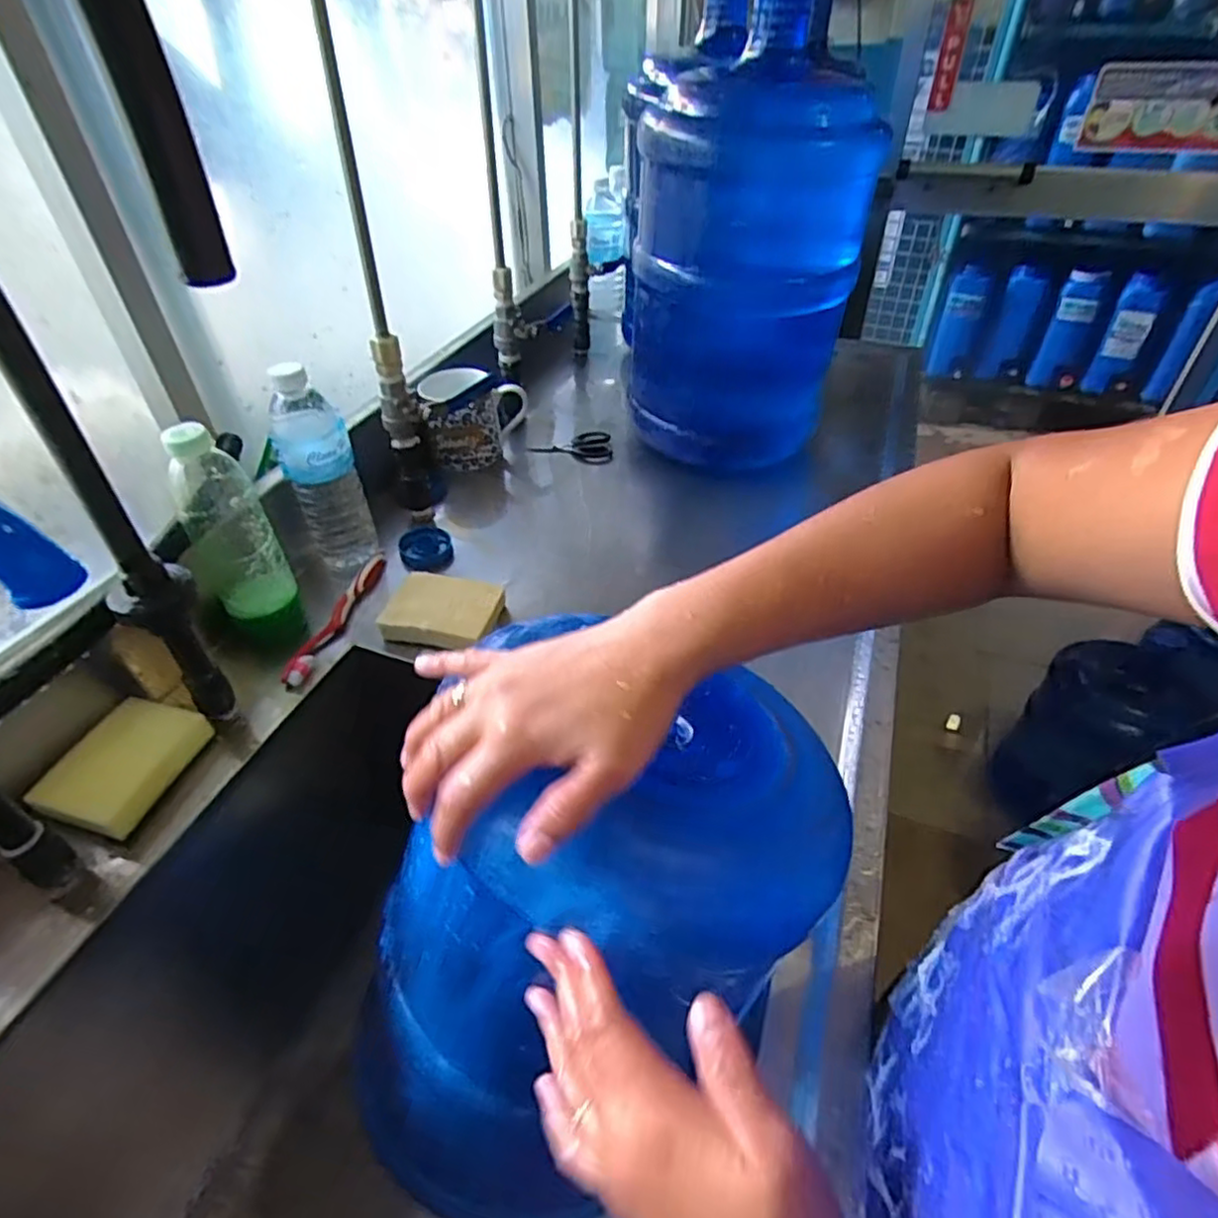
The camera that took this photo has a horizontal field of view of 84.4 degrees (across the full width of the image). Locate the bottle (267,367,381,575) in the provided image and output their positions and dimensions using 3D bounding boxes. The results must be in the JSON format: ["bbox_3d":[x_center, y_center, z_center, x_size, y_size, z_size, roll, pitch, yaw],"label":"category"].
[{"bbox_3d":[-0.279,-0.134,0.654,0.064,0.202,0.056,-18,45,-17],"label":"bottle"}]

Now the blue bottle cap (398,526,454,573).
[{"bbox_3d":[-0.200,-0.065,0.737,0.055,0.031,0.055,-1,43,1],"label":"blue bottle cap"}]

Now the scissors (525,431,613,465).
[{"bbox_3d":[-0.048,-0.209,0.885,0.107,0.005,0.058,-11,60,-12],"label":"scissors"}]

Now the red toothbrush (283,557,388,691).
[{"bbox_3d":[-0.260,0.004,0.653,0.018,0.025,0.185,8,43,10],"label":"red toothbrush"}]

